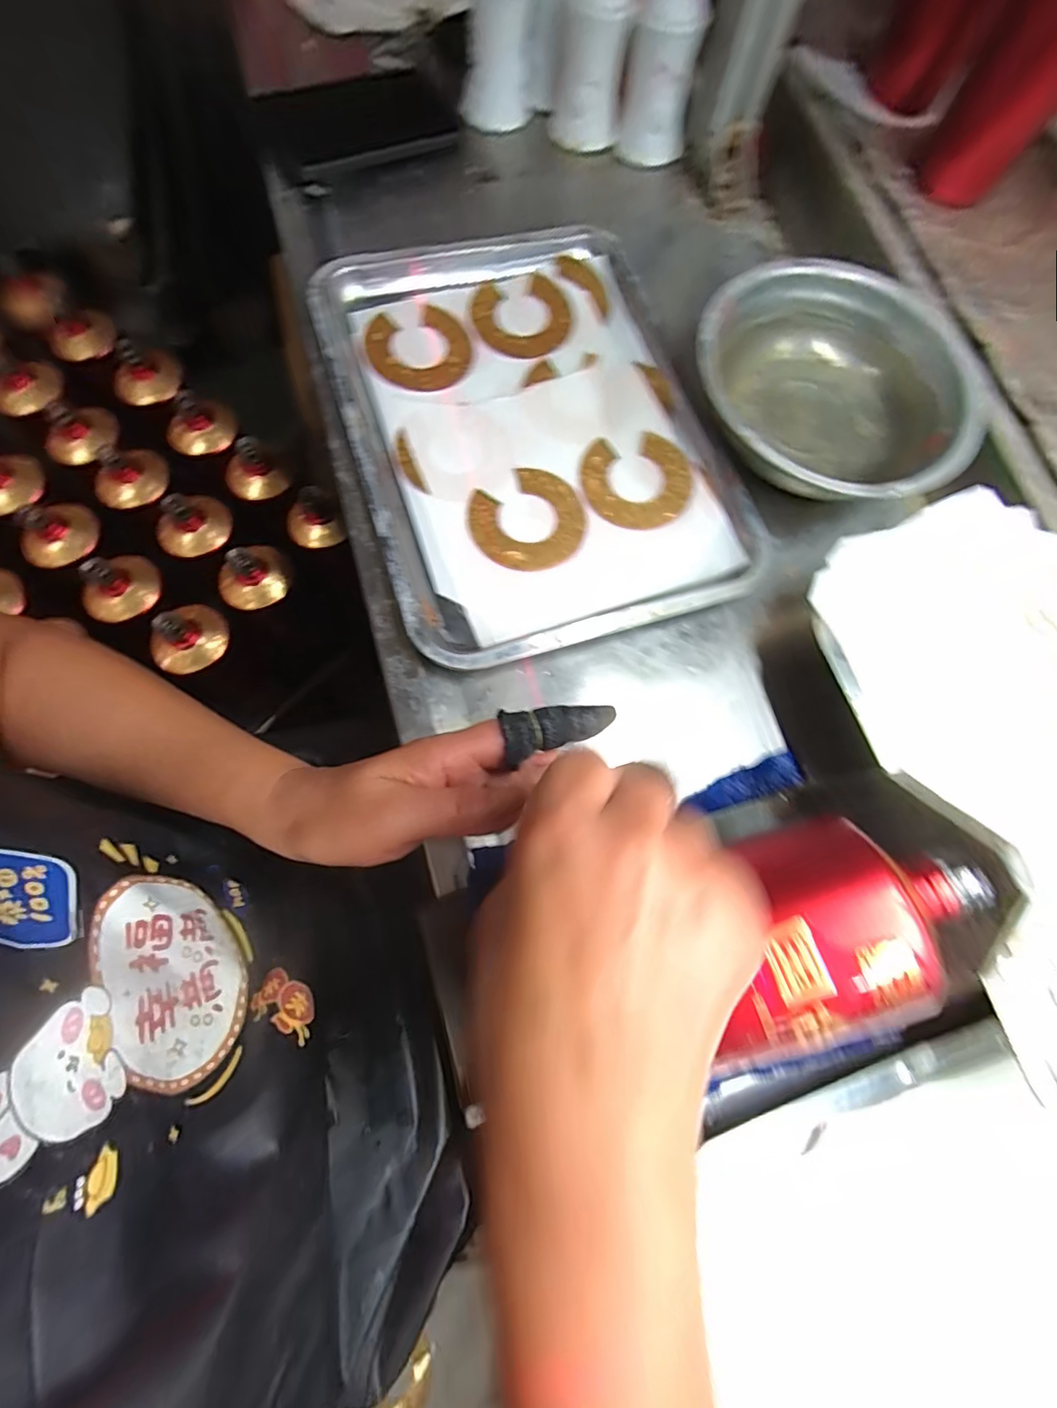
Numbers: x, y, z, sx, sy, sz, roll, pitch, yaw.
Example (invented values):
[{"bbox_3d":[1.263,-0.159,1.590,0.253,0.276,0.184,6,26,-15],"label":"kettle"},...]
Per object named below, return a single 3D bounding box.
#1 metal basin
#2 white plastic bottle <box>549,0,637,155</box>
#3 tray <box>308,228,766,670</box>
[{"bbox_3d":[0.218,-0.229,0.386,0.187,0.046,0.187,0,78,1],"label":"metal basin"},{"bbox_3d":[0.055,-0.559,0.451,0.058,0.105,0.046,1,73,-3],"label":"white plastic bottle"},{"bbox_3d":[0.004,-0.209,0.381,0.259,0.028,0.340,-17,77,-6],"label":"tray"}]

